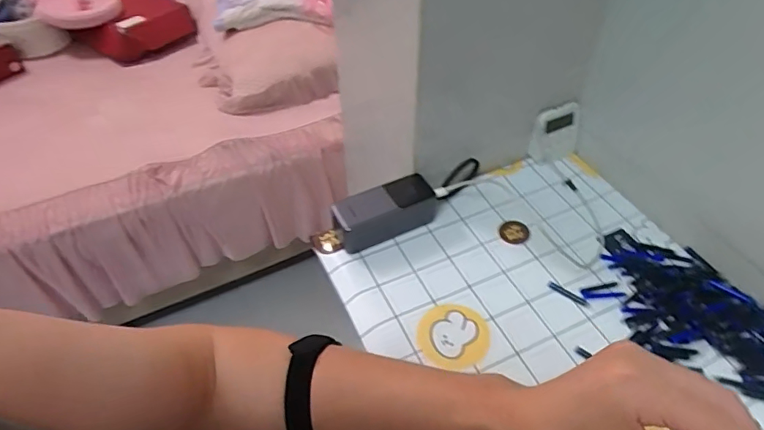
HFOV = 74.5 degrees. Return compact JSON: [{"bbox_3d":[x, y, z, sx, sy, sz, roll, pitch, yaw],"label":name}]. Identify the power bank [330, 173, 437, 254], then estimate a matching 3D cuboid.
[{"bbox_3d":[0.004,-0.003,0.644,0.132,0.054,0.057,-20,50,-14],"label":"power bank"}]

